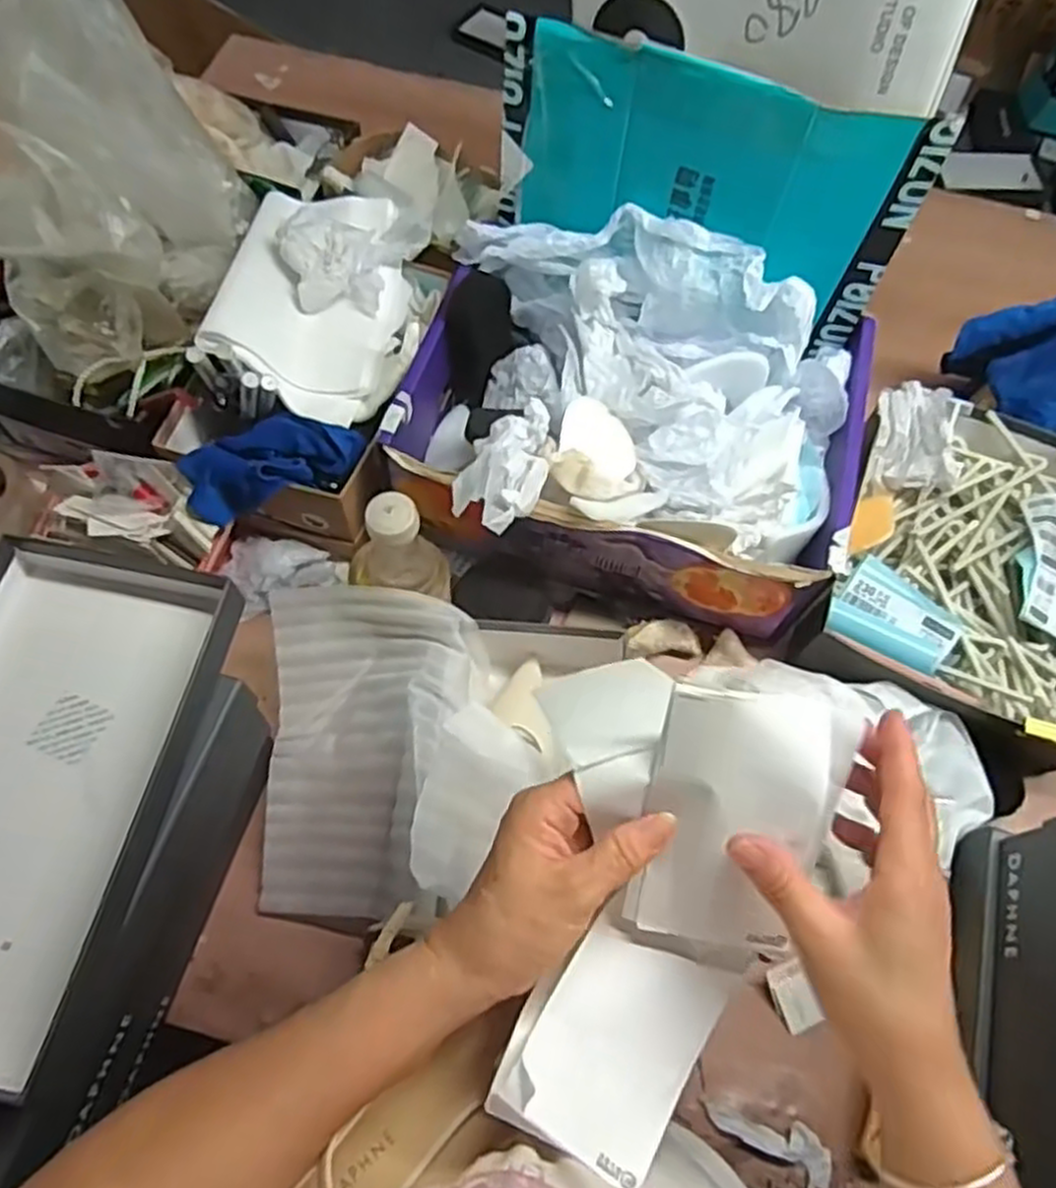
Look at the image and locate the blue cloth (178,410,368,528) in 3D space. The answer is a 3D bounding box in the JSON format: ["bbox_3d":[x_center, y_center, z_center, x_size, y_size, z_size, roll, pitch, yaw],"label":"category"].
[{"bbox_3d":[-0.228,-0.120,0.713,0.159,0.053,0.076,-14,66,-9],"label":"blue cloth"}]

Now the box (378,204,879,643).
[{"bbox_3d":[0.095,-0.154,0.713,0.398,0.185,0.314,12,64,3],"label":"box"}]

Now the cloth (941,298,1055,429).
[{"bbox_3d":[0.498,-0.232,0.770,0.144,0.122,0.070,32,67,12],"label":"cloth"}]

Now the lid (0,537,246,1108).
[{"bbox_3d":[-0.301,0.111,0.478,0.164,0.042,0.312,10,64,2],"label":"lid"}]

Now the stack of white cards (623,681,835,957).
[{"bbox_3d":[0.095,0.107,0.370,0.078,0.010,0.131,10,108,4],"label":"stack of white cards"}]

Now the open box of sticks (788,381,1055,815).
[{"bbox_3d":[0.419,-0.025,0.738,0.276,0.098,0.335,25,66,9],"label":"open box of sticks"}]

